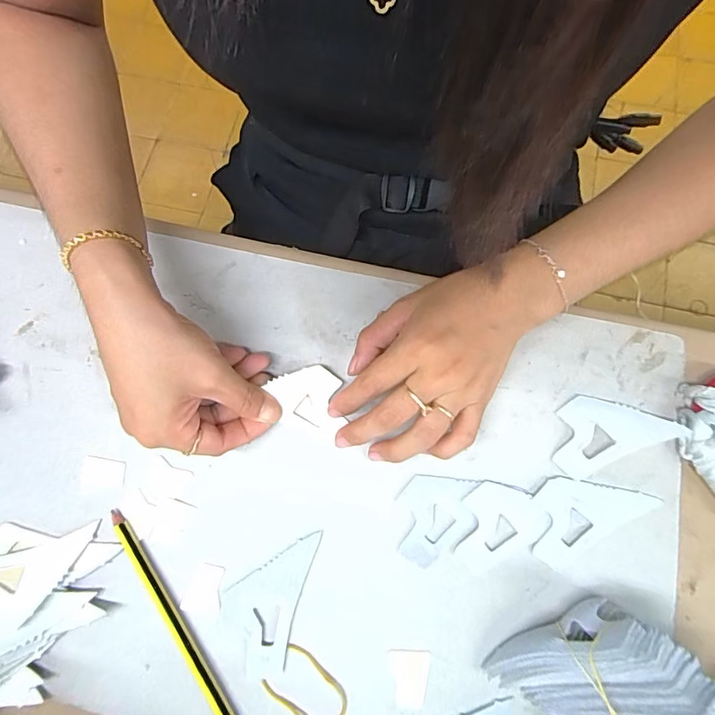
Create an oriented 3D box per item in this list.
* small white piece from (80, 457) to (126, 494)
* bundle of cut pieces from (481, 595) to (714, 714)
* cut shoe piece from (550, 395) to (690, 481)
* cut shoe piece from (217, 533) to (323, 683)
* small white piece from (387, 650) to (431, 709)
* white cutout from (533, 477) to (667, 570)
[{"bbox_3d":[-0.167,0.076,0.305,0.028,0.004,0.022,-3,74,-2],"label":"small white piece"},{"bbox_3d":[0.133,0.181,0.240,0.087,0.058,0.085,-30,77,-9],"label":"bundle of cut pieces"},{"bbox_3d":[0.161,0.044,0.304,0.076,0.005,0.045,-25,74,3],"label":"cut shoe piece"},{"bbox_3d":[-0.057,0.145,0.283,0.046,0.005,0.081,15,74,3],"label":"cut shoe piece"},{"bbox_3d":[0.030,0.185,0.268,0.023,0.004,0.028,1,74,-1],"label":"small white piece"},{"bbox_3d":[0.141,0.093,0.292,0.081,0.004,0.044,-29,77,-9],"label":"white cutout"}]

